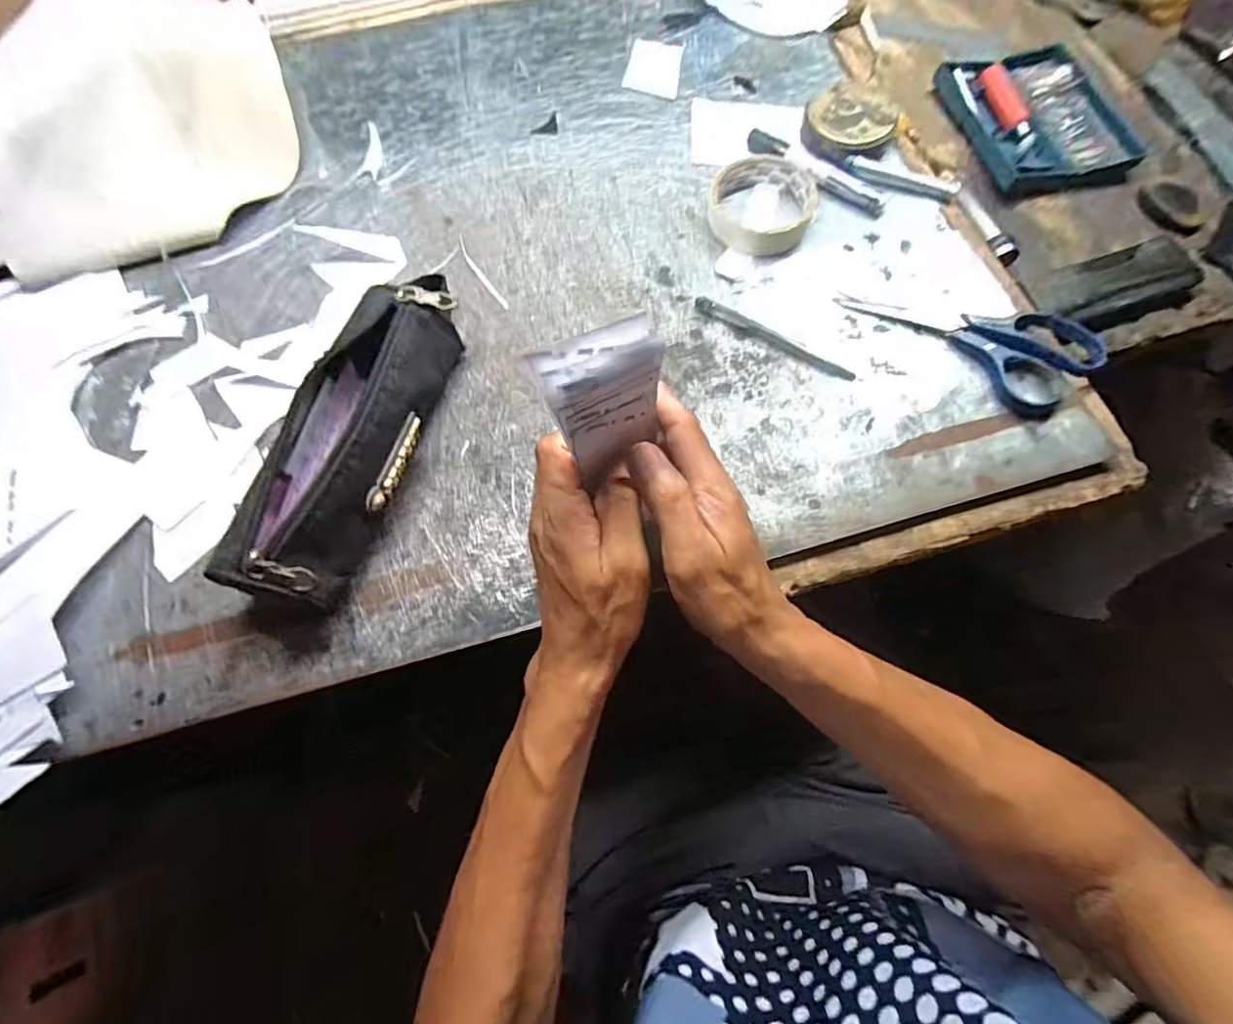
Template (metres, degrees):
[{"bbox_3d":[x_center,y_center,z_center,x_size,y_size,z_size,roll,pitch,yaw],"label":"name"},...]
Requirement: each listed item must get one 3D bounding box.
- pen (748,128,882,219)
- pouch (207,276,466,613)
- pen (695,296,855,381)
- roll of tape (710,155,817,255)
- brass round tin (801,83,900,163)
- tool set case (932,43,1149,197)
[{"bbox_3d":[0.166,-0.287,0.485,0.132,0.010,0.021,40,77,10],"label":"pen"},{"bbox_3d":[-0.166,-0.057,0.378,0.066,0.071,0.241,14,71,7],"label":"pouch"},{"bbox_3d":[0.118,-0.131,0.434,0.130,0.006,0.010,34,76,9],"label":"pen"},{"bbox_3d":[0.122,-0.253,0.468,0.081,0.021,0.090,40,77,10],"label":"roll of tape"},{"bbox_3d":[0.197,-0.330,0.492,0.073,0.016,0.072,0,74,0],"label":"brass round tin"},{"bbox_3d":[0.390,-0.366,0.534,0.137,0.023,0.164,-15,74,-5],"label":"tool set case"}]

